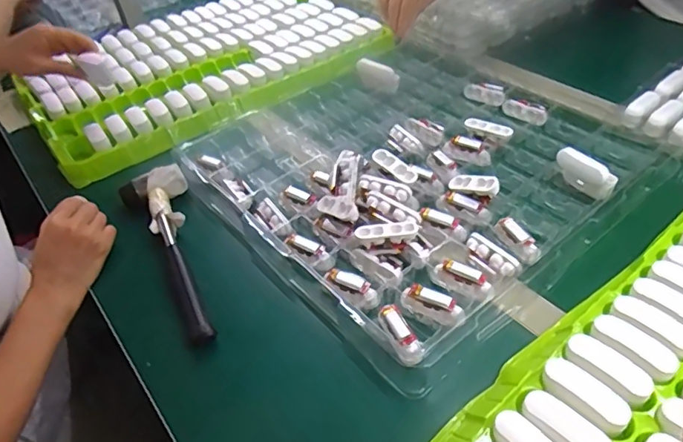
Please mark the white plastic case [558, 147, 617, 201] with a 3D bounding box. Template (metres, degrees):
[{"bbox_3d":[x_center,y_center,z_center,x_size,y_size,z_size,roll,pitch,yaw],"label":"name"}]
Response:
[{"bbox_3d":[0.283,-0.054,0.594,0.028,0.042,0.069,-24,46,-17],"label":"white plastic case"}]

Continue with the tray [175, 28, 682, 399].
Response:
[{"bbox_3d":[0.088,-0.086,0.653,0.462,0.048,0.472,-33,49,-24],"label":"tray"}]

